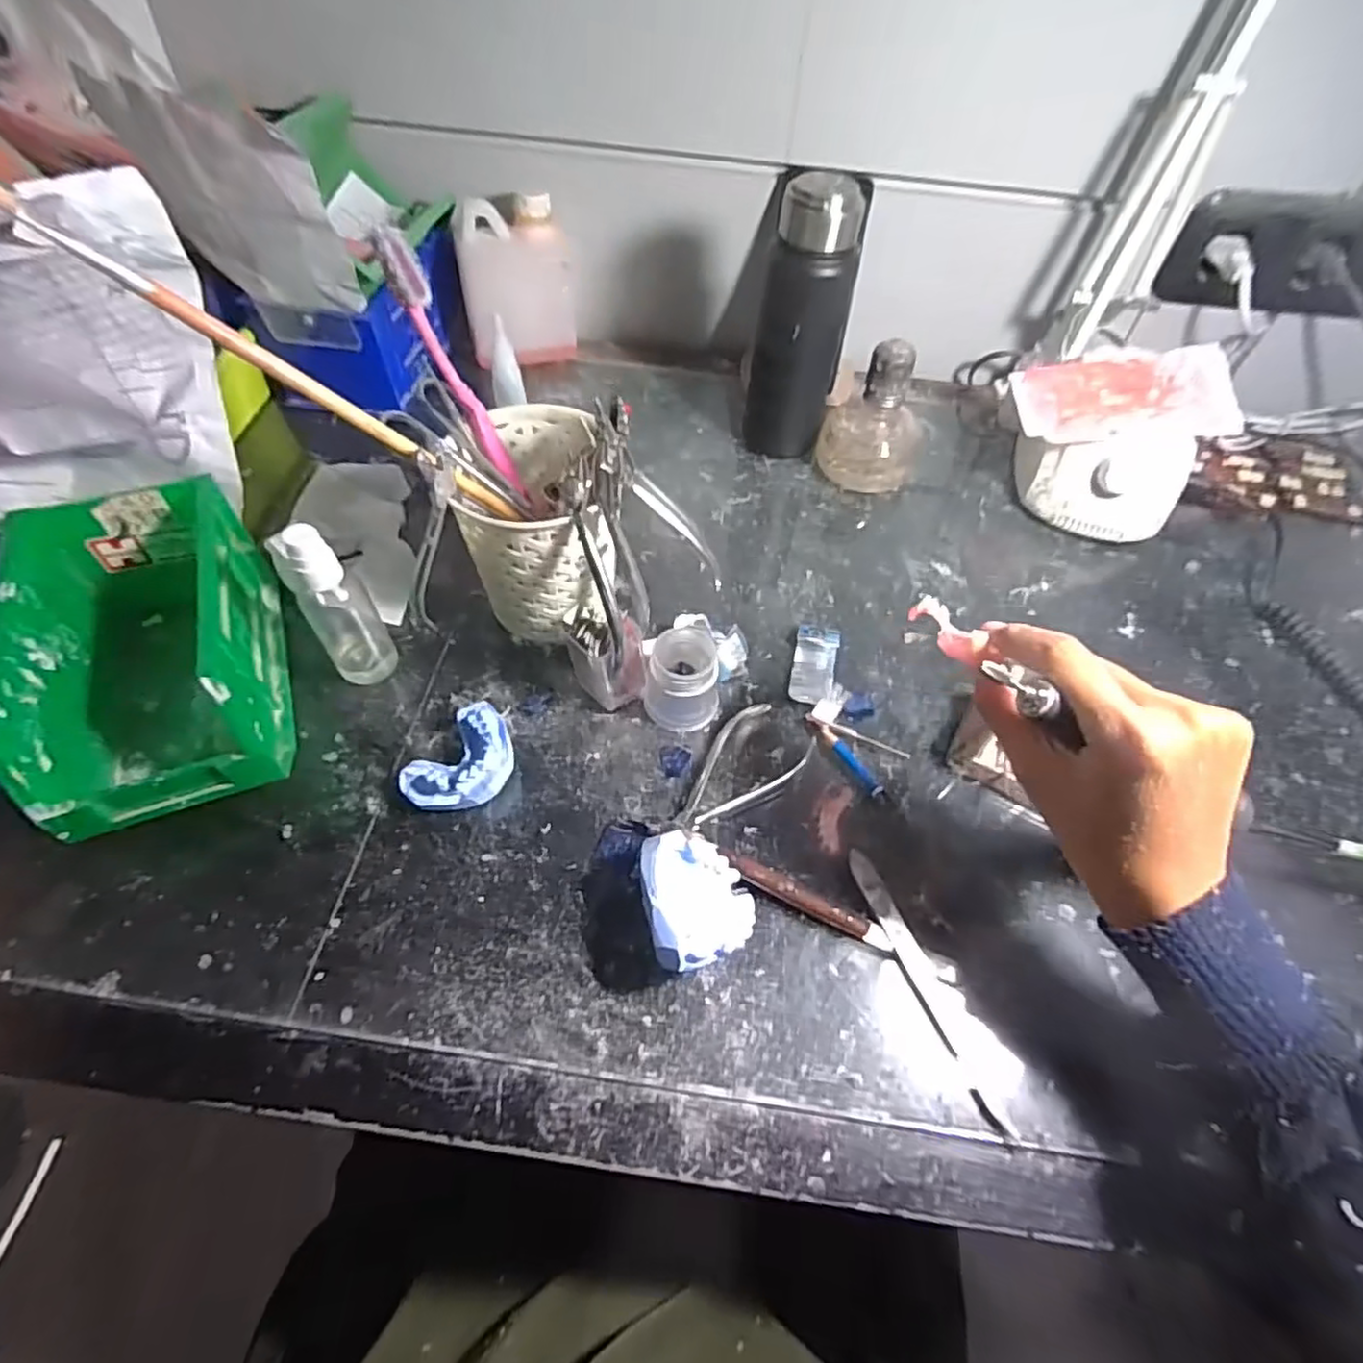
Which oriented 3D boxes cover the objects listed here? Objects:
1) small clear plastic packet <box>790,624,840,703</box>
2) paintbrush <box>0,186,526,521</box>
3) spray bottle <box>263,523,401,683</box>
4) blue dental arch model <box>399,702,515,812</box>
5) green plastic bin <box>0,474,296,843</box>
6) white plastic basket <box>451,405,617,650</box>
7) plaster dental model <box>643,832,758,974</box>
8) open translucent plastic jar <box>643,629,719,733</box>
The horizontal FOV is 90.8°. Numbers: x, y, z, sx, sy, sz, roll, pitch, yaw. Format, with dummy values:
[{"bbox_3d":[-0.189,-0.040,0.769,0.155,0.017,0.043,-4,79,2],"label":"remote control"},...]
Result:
[{"bbox_3d":[0.086,-0.010,0.433,0.027,0.011,0.056,11,56,5],"label":"small clear plastic packet"},{"bbox_3d":[-0.166,-0.131,0.304,0.009,0.226,0.013,-34,53,25],"label":"paintbrush"},{"bbox_3d":[-0.196,-0.043,0.379,0.032,0.112,0.032,-32,63,-22],"label":"spray bottle"},{"bbox_3d":[-0.118,0.045,0.369,0.045,0.026,0.064,30,59,17],"label":"blue dental arch model"},{"bbox_3d":[-0.288,-0.014,0.369,0.100,0.092,0.174,-18,58,-15],"label":"green plastic bin"},{"bbox_3d":[-0.078,-0.085,0.410,0.082,0.112,0.116,4,55,0],"label":"white plastic basket"},{"bbox_3d":[0.008,0.107,0.326,0.051,0.038,0.060,-10,56,-9],"label":"plaster dental model"},{"bbox_3d":[0.002,-0.004,0.396,0.042,0.046,0.050,10,55,4],"label":"open translucent plastic jar"}]

